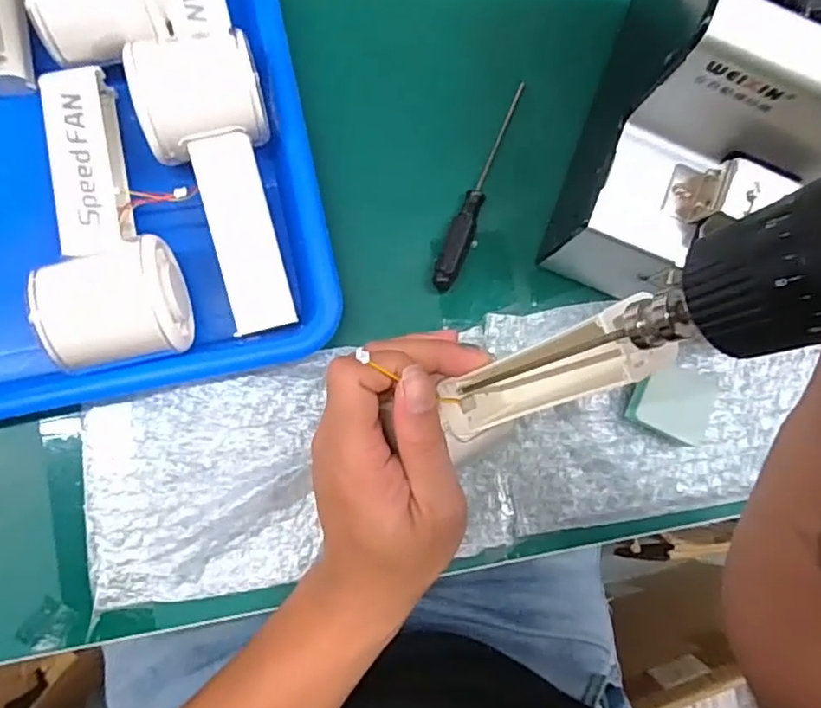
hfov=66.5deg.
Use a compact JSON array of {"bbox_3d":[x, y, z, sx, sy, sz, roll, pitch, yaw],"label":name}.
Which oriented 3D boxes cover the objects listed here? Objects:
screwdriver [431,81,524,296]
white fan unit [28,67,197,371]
[{"bbox_3d":[0.042,-0.098,0.361,0.015,0.013,0.132,24,82,-3],"label":"screwdriver"},{"bbox_3d":[-0.156,-0.069,0.314,0.058,0.054,0.149,-15,86,-7],"label":"white fan unit"}]

